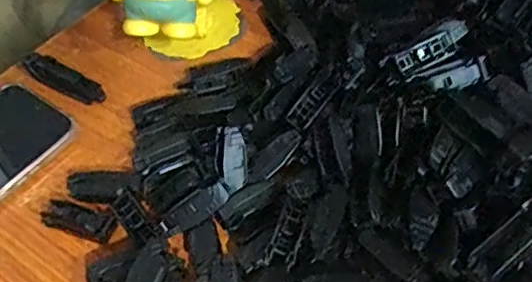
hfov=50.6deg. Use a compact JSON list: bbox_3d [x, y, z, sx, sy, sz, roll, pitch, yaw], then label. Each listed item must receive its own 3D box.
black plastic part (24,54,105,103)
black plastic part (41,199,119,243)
[{"bbox_3d":[-0.161,-0.049,0.444,0.076,0.021,0.020,22,55,18],"label":"black plastic part"},{"bbox_3d":[-0.120,0.052,0.364,0.047,0.010,0.019,11,53,11],"label":"black plastic part"}]

